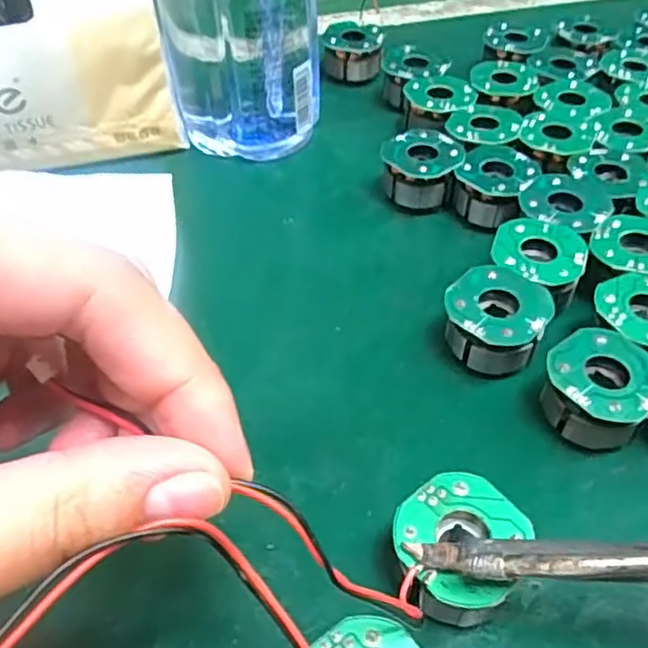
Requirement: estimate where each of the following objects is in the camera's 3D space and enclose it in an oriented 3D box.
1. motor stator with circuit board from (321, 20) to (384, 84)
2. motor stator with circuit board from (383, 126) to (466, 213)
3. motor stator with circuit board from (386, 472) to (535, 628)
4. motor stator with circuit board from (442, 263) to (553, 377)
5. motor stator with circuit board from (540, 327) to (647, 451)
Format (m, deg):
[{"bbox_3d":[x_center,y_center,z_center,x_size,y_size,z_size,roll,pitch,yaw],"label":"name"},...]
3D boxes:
[{"bbox_3d":[0.014,-0.136,0.334,0.030,0.024,0.026,2,49,1],"label":"motor stator with circuit board"},{"bbox_3d":[0.038,-0.061,0.266,0.030,0.023,0.028,1,49,0],"label":"motor stator with circuit board"},{"bbox_3d":[0.031,0.056,0.157,0.029,0.021,0.034,30,52,24],"label":"motor stator with circuit board"},{"bbox_3d":[0.054,0.001,0.209,0.031,0.022,0.031,6,49,4],"label":"motor stator with circuit board"},{"bbox_3d":[0.080,0.020,0.192,0.029,0.023,0.032,31,55,24],"label":"motor stator with circuit board"}]

